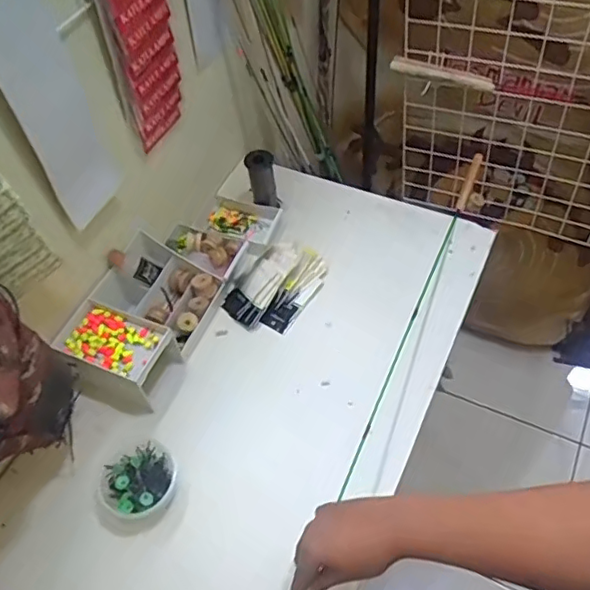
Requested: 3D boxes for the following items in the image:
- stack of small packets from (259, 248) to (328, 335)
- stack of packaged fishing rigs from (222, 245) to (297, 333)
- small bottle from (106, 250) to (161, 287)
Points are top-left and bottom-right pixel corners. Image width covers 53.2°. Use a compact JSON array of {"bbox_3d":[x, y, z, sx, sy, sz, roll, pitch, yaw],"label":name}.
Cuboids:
[{"bbox_3d":[0.005,-0.011,0.949,0.057,0.032,0.156,22,59,19],"label":"stack of small packets"},{"bbox_3d":[-0.054,-0.022,0.946,0.074,0.027,0.148,31,81,24],"label":"stack of packaged fishing rigs"},{"bbox_3d":[-0.250,-0.043,0.912,0.082,0.037,0.030,27,53,-21],"label":"small bottle"}]

